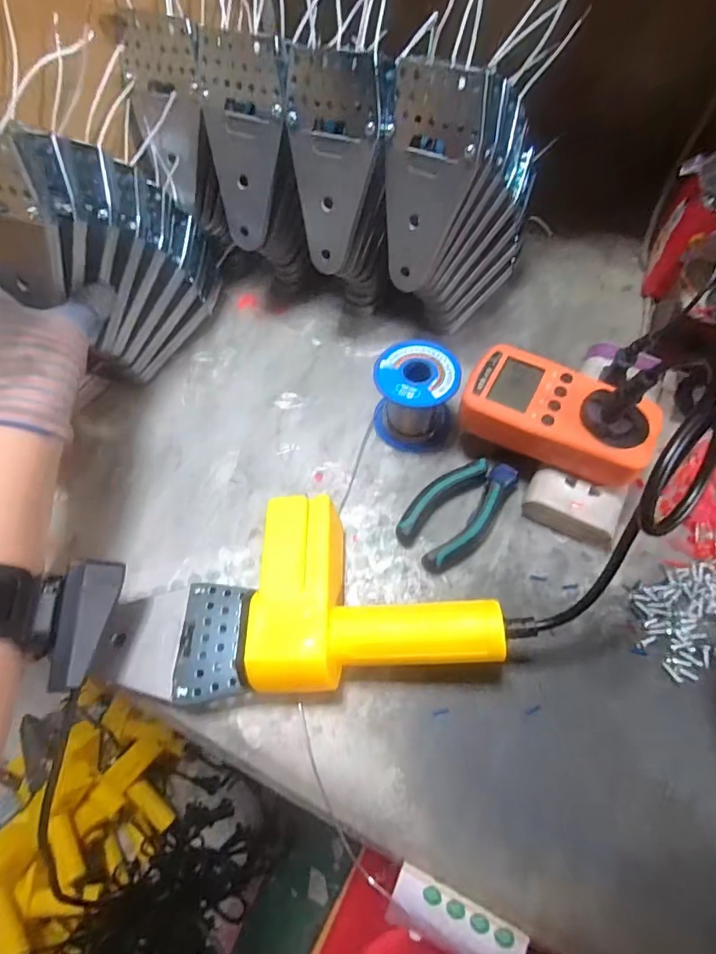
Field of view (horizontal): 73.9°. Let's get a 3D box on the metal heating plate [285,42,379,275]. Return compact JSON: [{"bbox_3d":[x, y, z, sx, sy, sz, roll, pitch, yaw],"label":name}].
[{"bbox_3d":[-0.020,-0.219,0.344,0.066,0.132,0.009,15,43,11],"label":"metal heating plate"}]

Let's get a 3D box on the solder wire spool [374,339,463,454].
[{"bbox_3d":[0.045,-0.063,0.377,0.062,0.062,0.060,3,61,5],"label":"solder wire spool"}]

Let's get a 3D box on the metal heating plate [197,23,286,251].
[{"bbox_3d":[-0.086,-0.246,0.362,0.066,0.134,0.007,21,45,12],"label":"metal heating plate"}]

